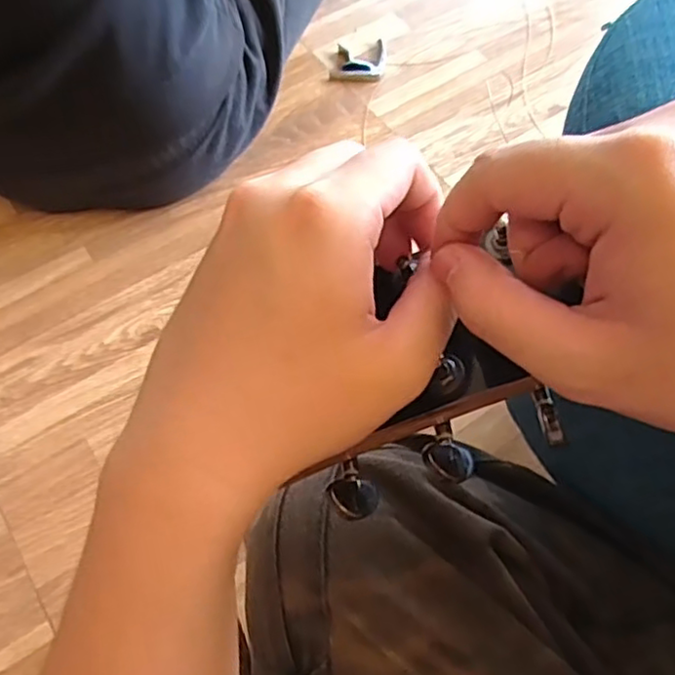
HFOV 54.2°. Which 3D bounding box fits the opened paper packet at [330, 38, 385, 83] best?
[{"bbox_3d":[0.028,-0.374,0.894,0.072,0.013,0.072,1,60,1],"label":"opened paper packet"}]

